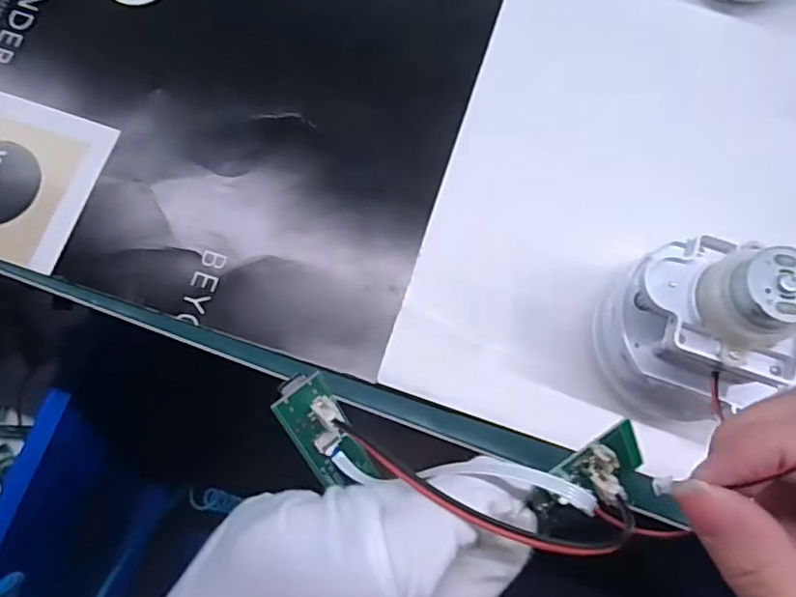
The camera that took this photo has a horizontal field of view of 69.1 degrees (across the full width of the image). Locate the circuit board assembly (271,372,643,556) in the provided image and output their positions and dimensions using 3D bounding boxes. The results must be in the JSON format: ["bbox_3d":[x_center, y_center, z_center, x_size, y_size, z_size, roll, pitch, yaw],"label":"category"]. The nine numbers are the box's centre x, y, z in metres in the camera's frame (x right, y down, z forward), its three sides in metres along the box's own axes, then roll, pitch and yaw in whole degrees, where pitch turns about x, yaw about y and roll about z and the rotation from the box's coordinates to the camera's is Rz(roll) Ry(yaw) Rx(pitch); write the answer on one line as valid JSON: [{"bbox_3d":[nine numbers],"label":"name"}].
[{"bbox_3d":[0.018,0.047,0.169,0.107,0.040,0.035,9,75,8],"label":"circuit board assembly"}]

